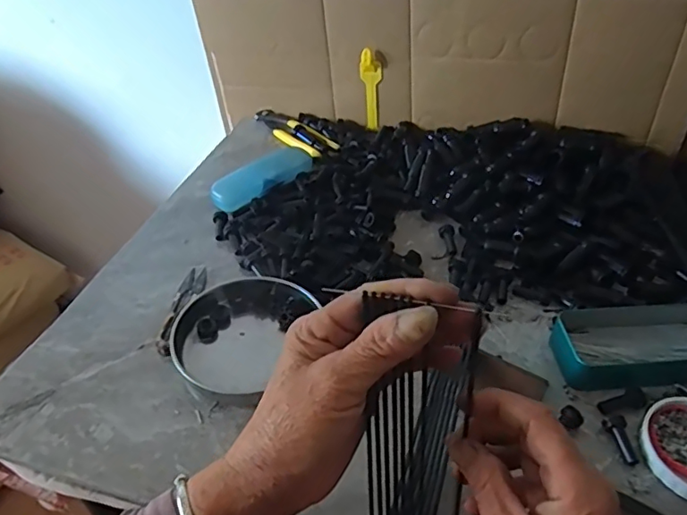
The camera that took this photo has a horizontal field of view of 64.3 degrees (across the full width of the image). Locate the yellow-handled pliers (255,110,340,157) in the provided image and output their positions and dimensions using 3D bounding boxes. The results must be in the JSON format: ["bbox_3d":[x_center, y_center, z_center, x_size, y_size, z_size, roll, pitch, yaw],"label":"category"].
[{"bbox_3d":[-0.072,-0.190,0.815,0.060,0.016,0.172,-22,46,-23],"label":"yellow-handled pliers"}]

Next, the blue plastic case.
[{"bbox_3d":[-0.103,-0.106,0.707,0.050,0.021,0.149,32,51,32],"label":"blue plastic case"}]

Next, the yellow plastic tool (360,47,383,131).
[{"bbox_3d":[0.041,-0.243,0.797,0.031,0.116,0.008,9,42,10],"label":"yellow plastic tool"}]

